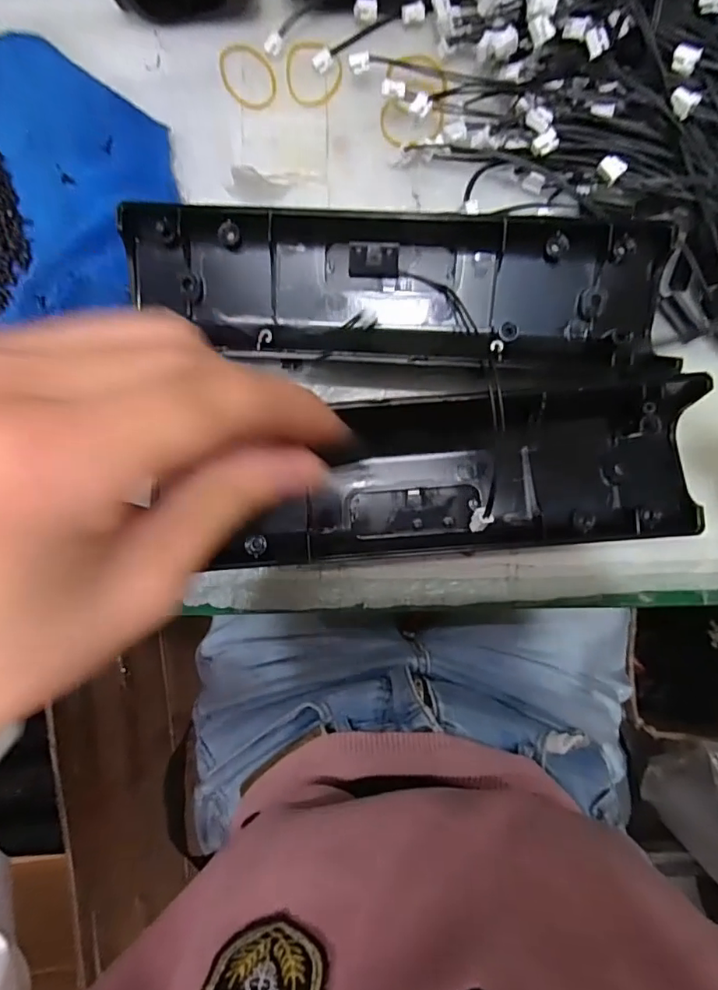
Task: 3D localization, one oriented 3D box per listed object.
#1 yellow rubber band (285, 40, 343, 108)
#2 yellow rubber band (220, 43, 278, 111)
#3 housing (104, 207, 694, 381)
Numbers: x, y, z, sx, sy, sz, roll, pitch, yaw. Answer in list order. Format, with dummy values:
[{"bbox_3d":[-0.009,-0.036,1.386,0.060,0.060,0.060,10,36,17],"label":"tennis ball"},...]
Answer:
[{"bbox_3d":[-0.022,-0.205,0.262,0.027,0.005,0.029,0,99,0],"label":"yellow rubber band"},{"bbox_3d":[-0.054,-0.204,0.264,0.023,0.004,0.034,-33,87,0],"label":"yellow rubber band"},{"bbox_3d":[0.016,-0.094,0.245,0.241,0.027,0.074,4,88,2],"label":"housing"}]

